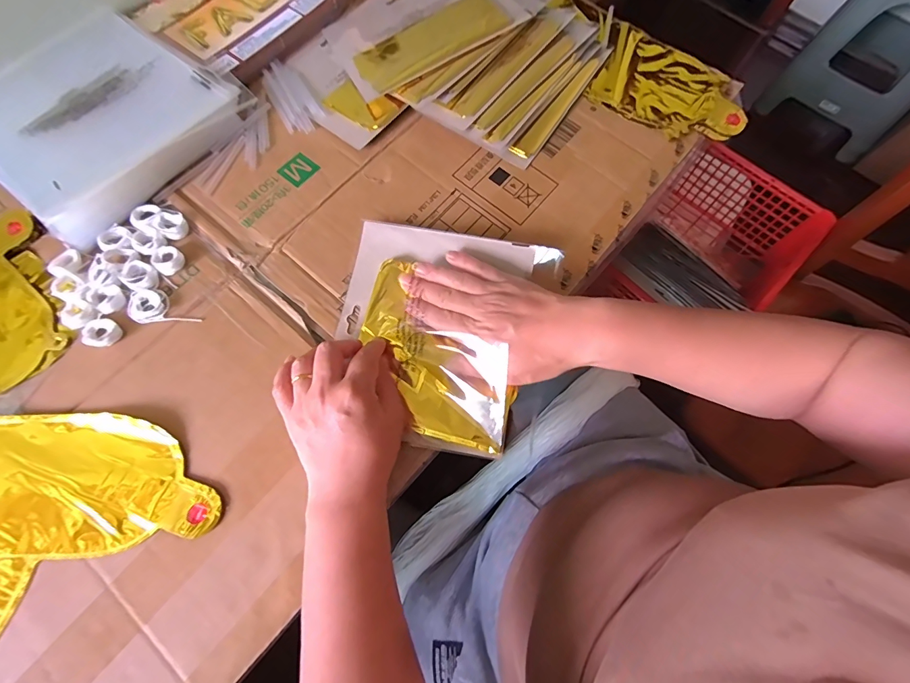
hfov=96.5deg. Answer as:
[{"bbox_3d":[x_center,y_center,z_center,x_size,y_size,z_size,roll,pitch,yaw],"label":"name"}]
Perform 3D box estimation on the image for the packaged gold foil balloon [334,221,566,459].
[{"bbox_3d":[-0.021,-0.011,0.356,0.177,0.020,0.186,13,79,10],"label":"packaged gold foil balloon"}]

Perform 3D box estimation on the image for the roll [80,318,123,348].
[{"bbox_3d":[-0.310,-0.008,0.355,0.030,0.007,0.026,35,76,11],"label":"roll"}]

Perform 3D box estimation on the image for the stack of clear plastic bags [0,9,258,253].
[{"bbox_3d":[-0.374,-0.240,0.420,0.240,0.030,0.219,37,76,11],"label":"stack of clear plastic bags"}]

